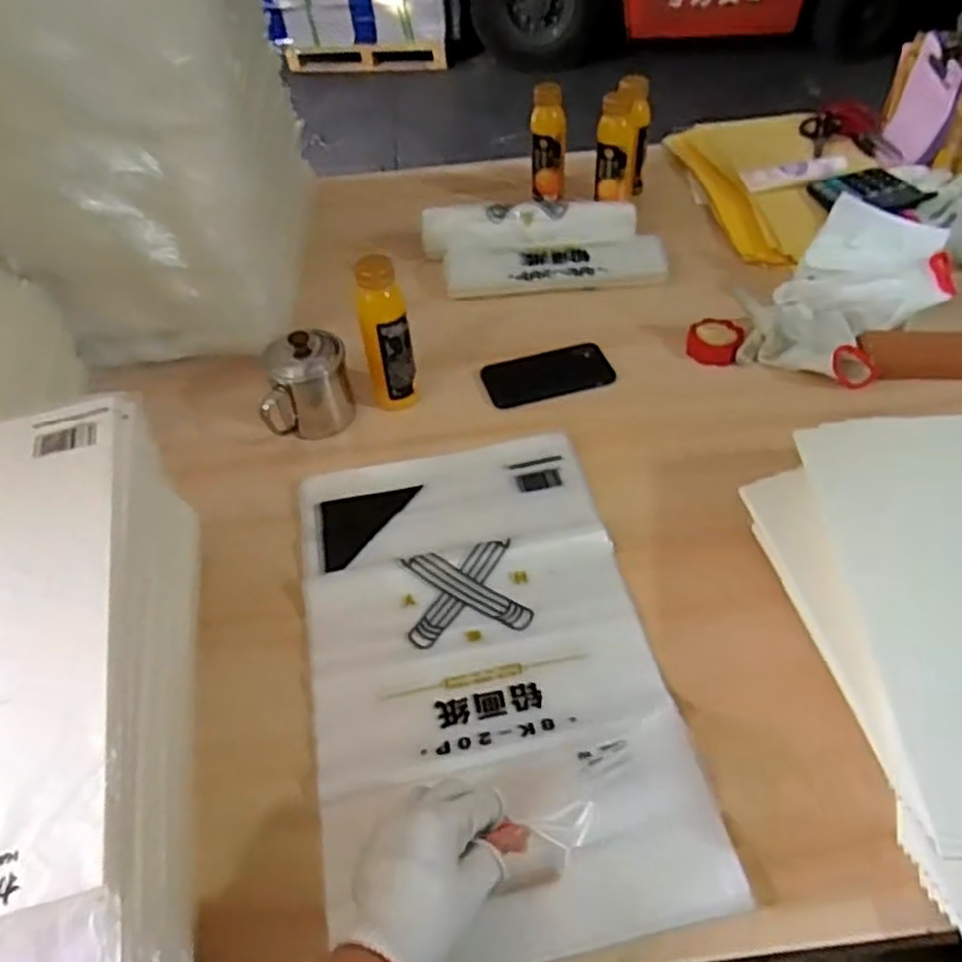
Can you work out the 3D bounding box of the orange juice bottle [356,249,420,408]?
[{"bbox_3d":[-0.102,-0.156,0.823,0.050,0.178,0.047,-14,48,-8],"label":"orange juice bottle"}]

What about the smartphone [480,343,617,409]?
[{"bbox_3d":[0.079,-0.126,0.901,0.149,0.010,0.079,-13,48,-8],"label":"smartphone"}]

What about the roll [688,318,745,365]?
[{"bbox_3d":[0.283,-0.173,0.912,0.062,0.019,0.072,16,50,18],"label":"roll"}]

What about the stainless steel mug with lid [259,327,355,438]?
[{"bbox_3d":[-0.194,-0.107,0.835,0.098,0.104,0.076,-15,48,-9],"label":"stainless steel mug with lid"}]

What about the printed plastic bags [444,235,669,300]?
[{"bbox_3d":[0.101,-0.287,1.021,0.296,0.038,0.089,-5,47,0],"label":"printed plastic bags"}]

